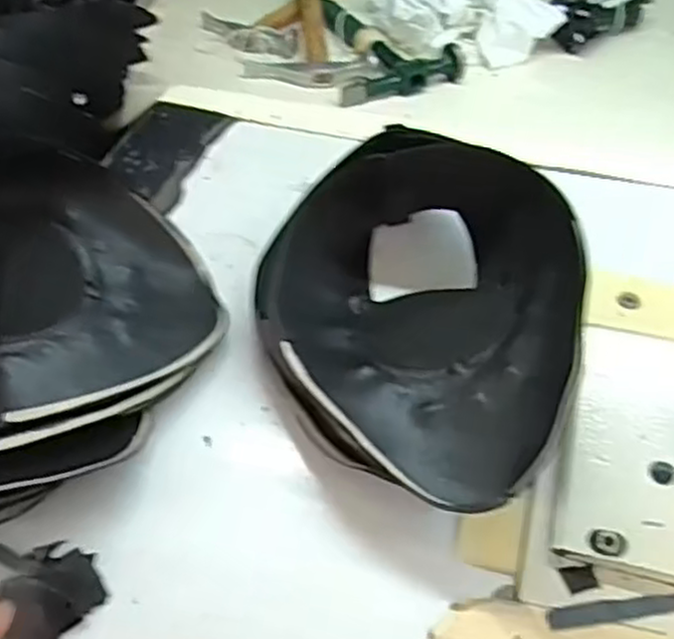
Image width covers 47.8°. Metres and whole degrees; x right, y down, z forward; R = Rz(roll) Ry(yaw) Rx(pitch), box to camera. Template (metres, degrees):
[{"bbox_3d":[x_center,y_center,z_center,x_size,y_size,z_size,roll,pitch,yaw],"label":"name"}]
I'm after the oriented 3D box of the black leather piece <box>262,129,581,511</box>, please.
[{"bbox_3d":[0.046,-0.007,0.433,0.174,0.084,0.252,-9,46,-9],"label":"black leather piece"}]

